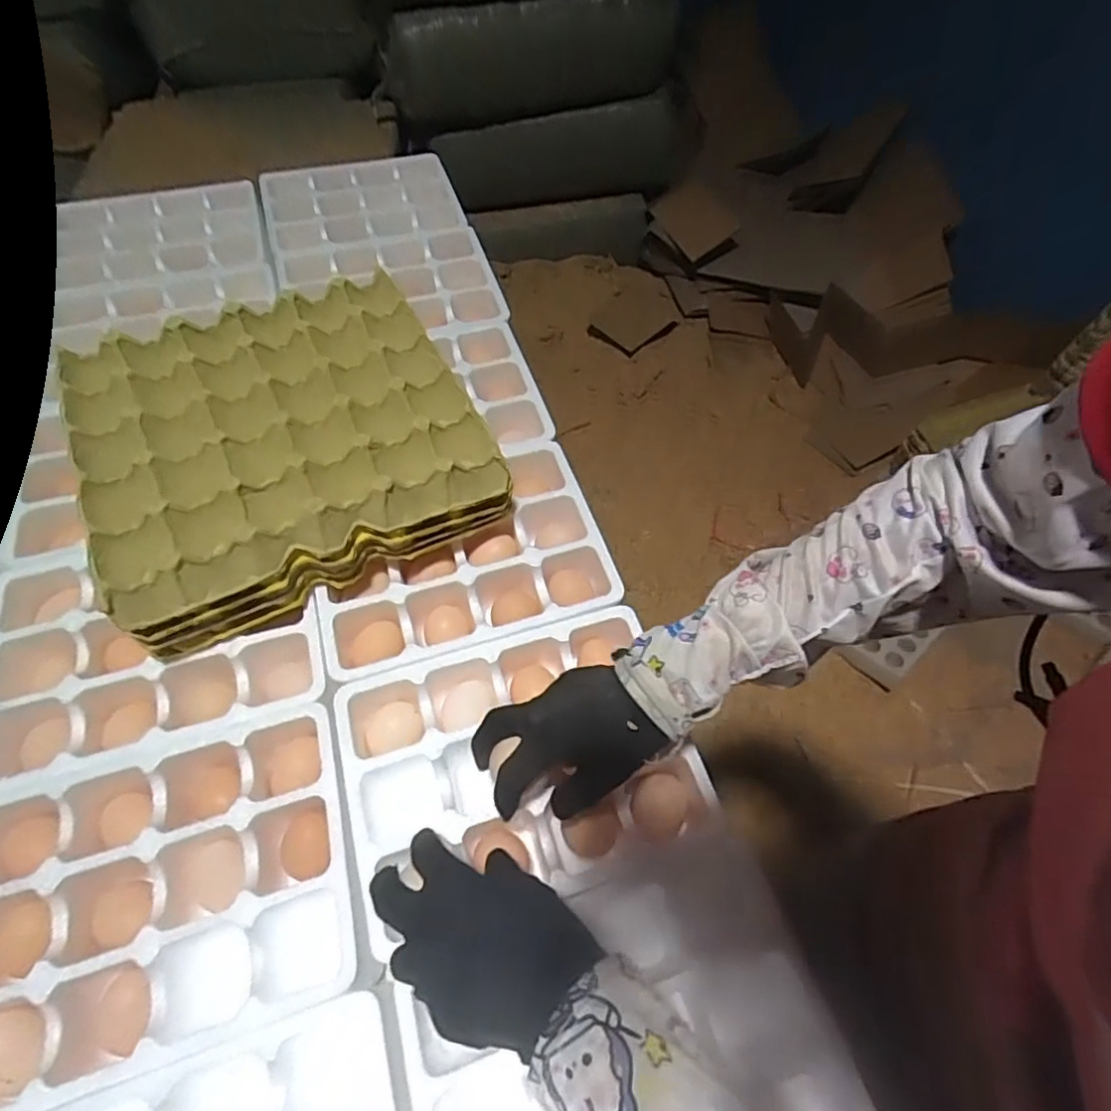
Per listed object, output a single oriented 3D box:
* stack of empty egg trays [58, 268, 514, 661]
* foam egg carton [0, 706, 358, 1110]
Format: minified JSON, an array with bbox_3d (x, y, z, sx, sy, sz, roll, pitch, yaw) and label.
[{"bbox_3d":[-0.230,-0.096,0.534,0.292,0.091,0.279,-24,63,-16],"label":"stack of empty egg trays"},{"bbox_3d":[-0.257,0.219,0.402,0.244,0.046,0.184,-15,61,-11],"label":"foam egg carton"}]

